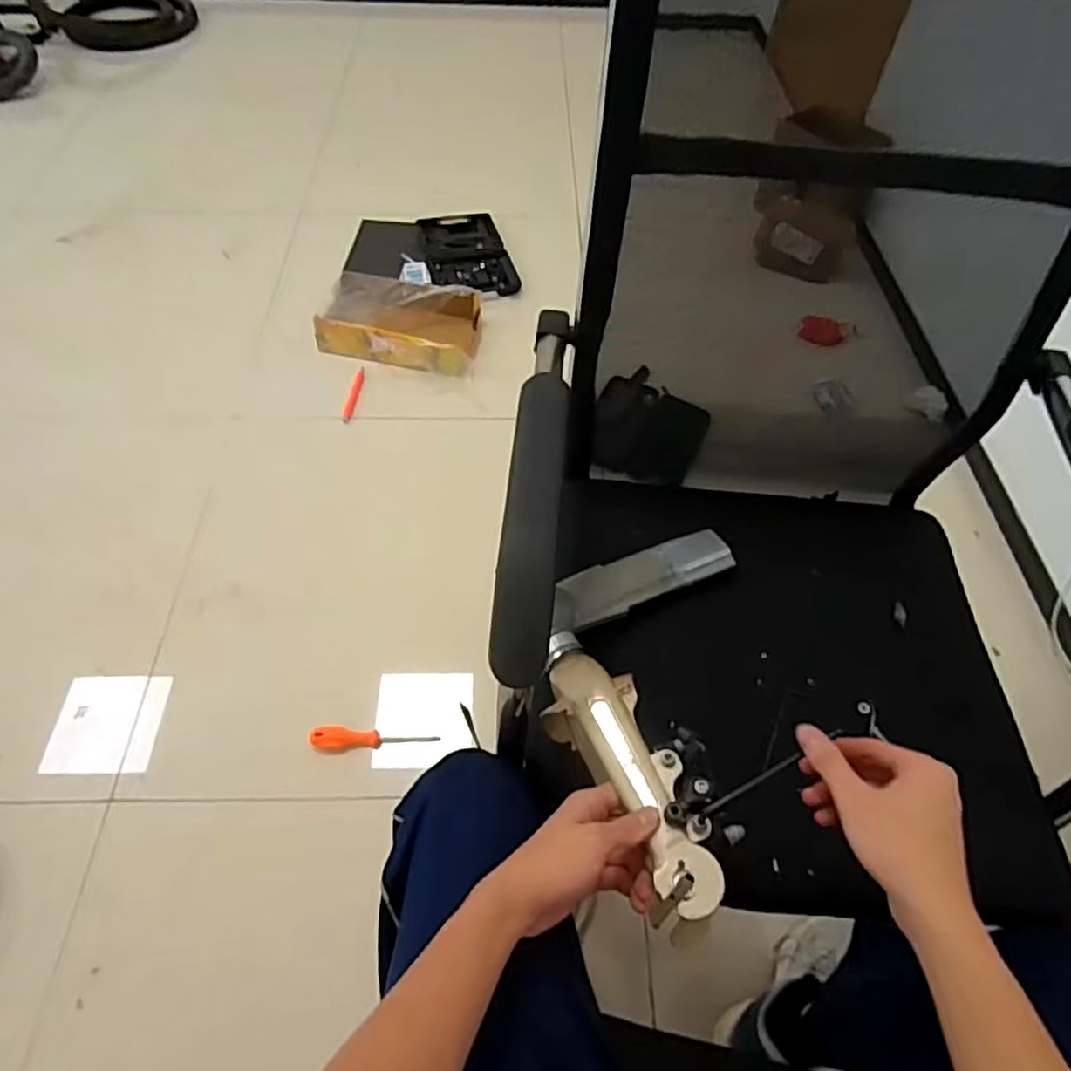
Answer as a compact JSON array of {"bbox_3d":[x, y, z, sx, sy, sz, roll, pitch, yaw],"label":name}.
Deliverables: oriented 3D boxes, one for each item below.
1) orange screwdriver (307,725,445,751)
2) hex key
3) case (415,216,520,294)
[{"bbox_3d":[-0.258,0.324,1.074,0.197,0.035,0.034,-3,57,-3],"label":"orange screwdriver"},{"bbox_3d":[0.173,0.172,0.483,0.126,0.033,0.007,-27,62,-8],"label":"hex key"},{"bbox_3d":[-0.188,-0.773,1.825,0.219,0.031,0.369,-11,58,-8],"label":"case"}]

